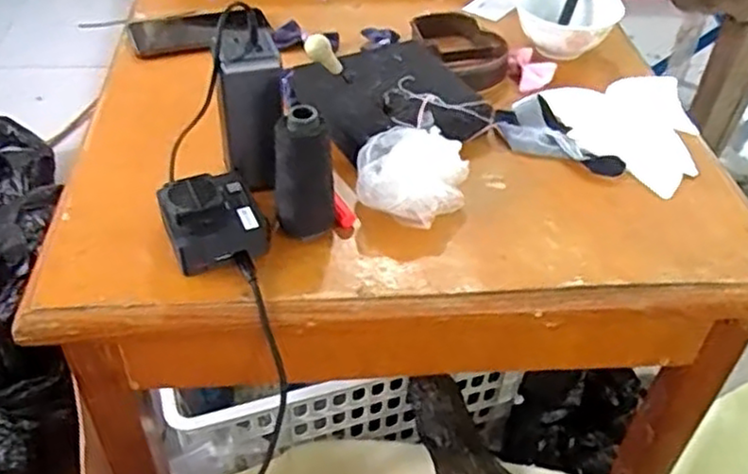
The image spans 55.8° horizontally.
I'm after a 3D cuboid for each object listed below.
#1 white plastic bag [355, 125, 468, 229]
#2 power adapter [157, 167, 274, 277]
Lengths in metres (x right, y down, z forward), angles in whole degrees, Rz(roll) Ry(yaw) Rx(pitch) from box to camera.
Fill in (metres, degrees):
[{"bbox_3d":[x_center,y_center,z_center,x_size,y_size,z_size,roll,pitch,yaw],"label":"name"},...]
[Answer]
[{"bbox_3d":[0.034,-0.053,0.615,0.095,0.051,0.081,1,43,-2],"label":"white plastic bag"},{"bbox_3d":[-0.128,-0.016,0.569,0.077,0.047,0.075,-18,47,-21],"label":"power adapter"}]

